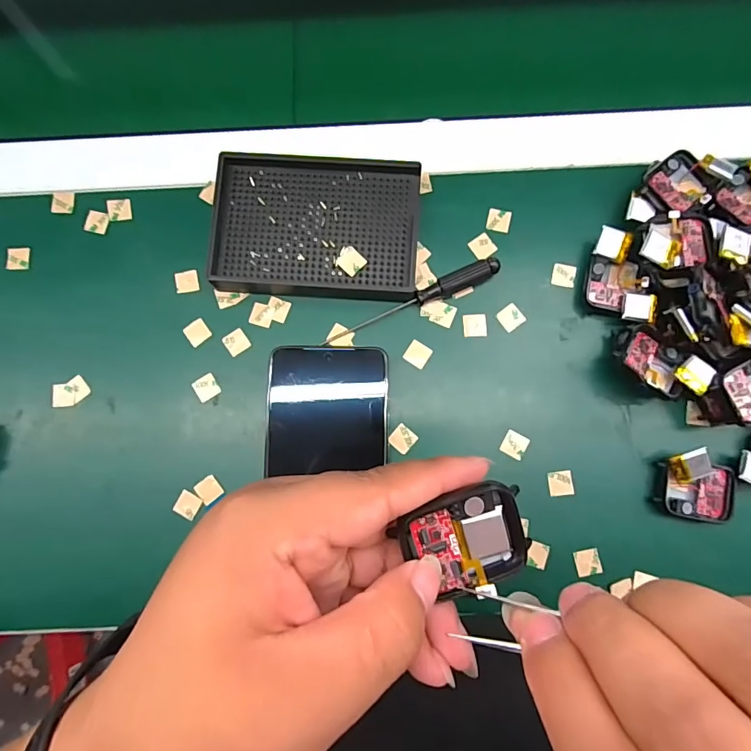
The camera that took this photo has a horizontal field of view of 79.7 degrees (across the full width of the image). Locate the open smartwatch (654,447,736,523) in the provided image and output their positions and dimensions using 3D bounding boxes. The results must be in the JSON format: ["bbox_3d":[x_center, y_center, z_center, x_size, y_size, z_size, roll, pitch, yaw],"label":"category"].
[{"bbox_3d":[0.203,0.070,0.283,0.044,0.021,0.042,13,82,3],"label":"open smartwatch"}]

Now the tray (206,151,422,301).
[{"bbox_3d":[-0.039,-0.102,0.309,0.134,0.021,0.094,3,82,1],"label":"tray"}]

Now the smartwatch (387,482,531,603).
[{"bbox_3d":[0.032,0.059,0.160,0.044,0.018,0.037,-16,82,-1],"label":"smartwatch"}]

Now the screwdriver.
[{"bbox_3d":[0.024,-0.049,0.304,0.126,0.013,0.012,-25,82,-3],"label":"screwdriver"}]

